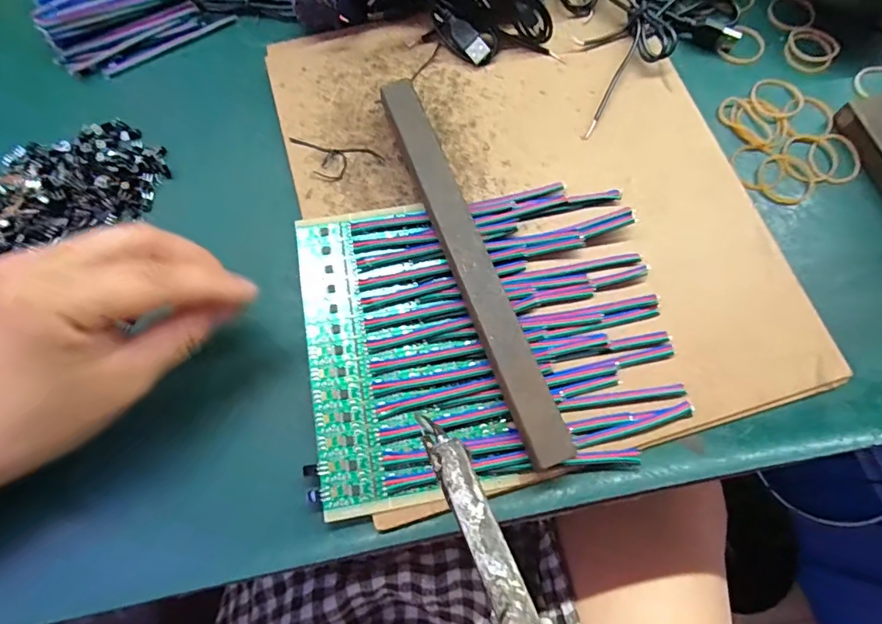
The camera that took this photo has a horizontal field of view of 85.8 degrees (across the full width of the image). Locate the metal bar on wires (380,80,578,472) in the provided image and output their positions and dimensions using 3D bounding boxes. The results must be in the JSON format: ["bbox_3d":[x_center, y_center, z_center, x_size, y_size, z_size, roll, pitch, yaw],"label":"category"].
[{"bbox_3d":[0.013,-0.030,0.264,0.022,0.022,0.232,-21,73,-4],"label":"metal bar on wires"}]

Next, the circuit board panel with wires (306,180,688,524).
[{"bbox_3d":[0.022,0.009,0.260,0.189,0.007,0.157,-9,72,-1],"label":"circuit board panel with wires"}]

